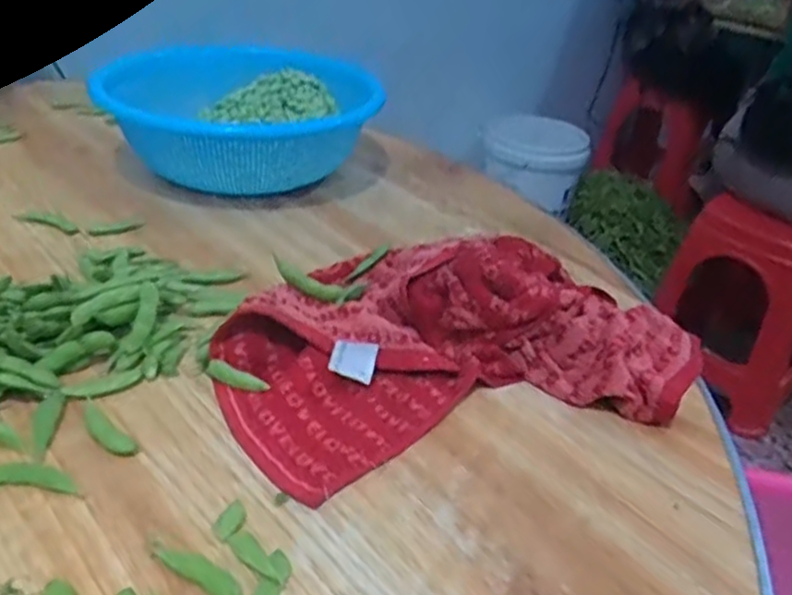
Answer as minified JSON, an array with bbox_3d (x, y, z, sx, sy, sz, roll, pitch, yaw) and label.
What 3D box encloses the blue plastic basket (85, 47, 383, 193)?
[{"bbox_3d":[-0.157,-0.212,0.789,0.263,0.098,0.242,4,32,-2],"label":"blue plastic basket"}]

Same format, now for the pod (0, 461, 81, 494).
[{"bbox_3d":[-0.200,0.096,0.380,0.057,0.005,0.019,3,32,-3],"label":"pod"}]

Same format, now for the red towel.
[{"bbox_3d":[0.057,0.020,0.483,0.349,0.062,0.191,-7,34,-19],"label":"red towel"}]

